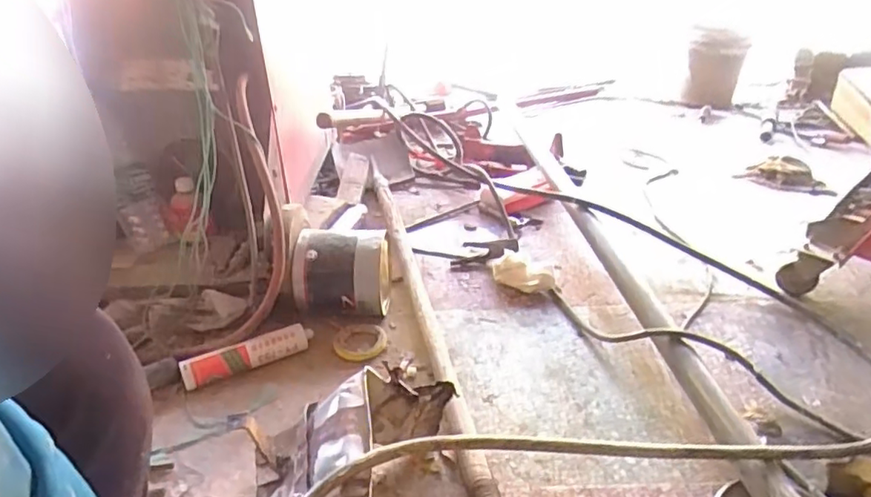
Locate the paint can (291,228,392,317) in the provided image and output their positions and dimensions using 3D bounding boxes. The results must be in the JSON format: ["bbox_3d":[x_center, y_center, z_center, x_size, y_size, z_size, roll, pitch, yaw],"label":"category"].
[{"bbox_3d":[-0.175,0.046,1.115,0.160,0.143,0.160,-2,30,1],"label":"paint can"}]

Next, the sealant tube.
[{"bbox_3d":[-0.312,0.177,0.995,0.214,0.041,0.038,-16,33,-25],"label":"sealant tube"}]

